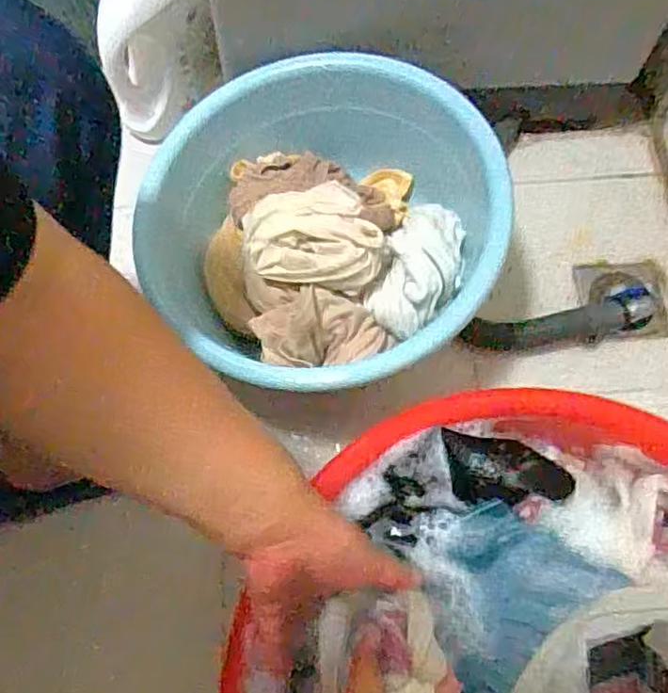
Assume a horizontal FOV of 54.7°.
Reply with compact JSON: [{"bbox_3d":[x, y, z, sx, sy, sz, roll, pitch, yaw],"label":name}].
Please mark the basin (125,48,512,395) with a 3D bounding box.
[{"bbox_3d":[-0.006,-0.123,0.698,0.340,0.142,0.351,0,67,0],"label":"basin"}]

